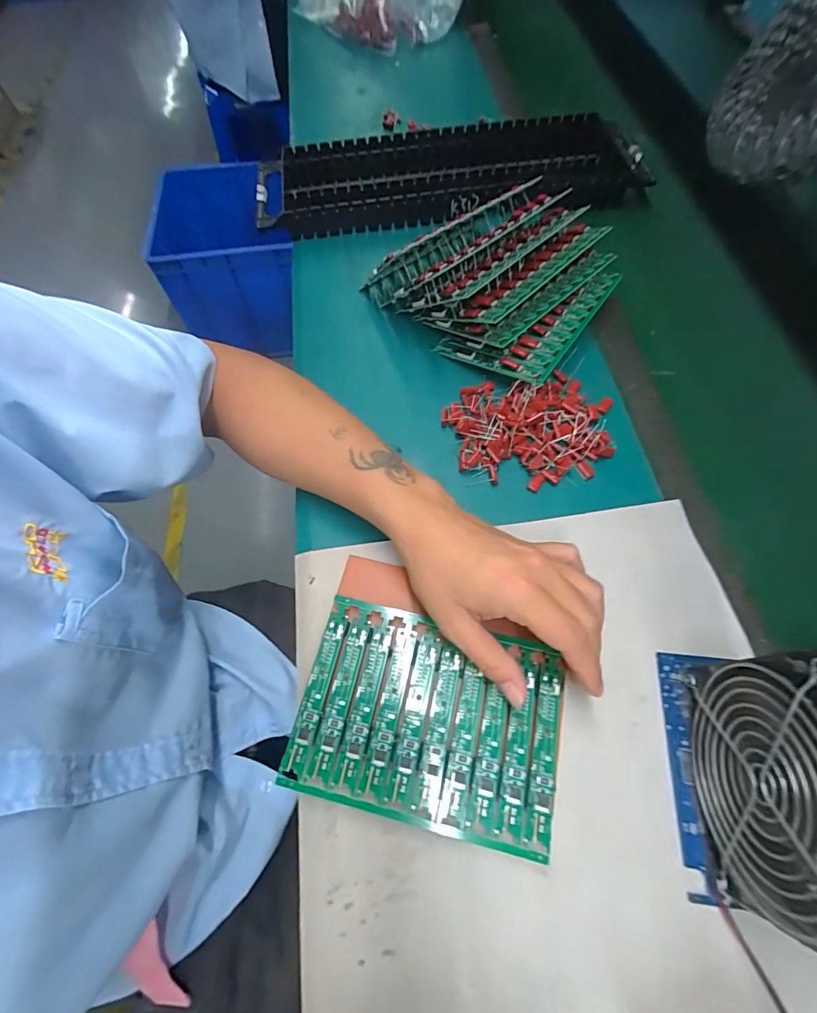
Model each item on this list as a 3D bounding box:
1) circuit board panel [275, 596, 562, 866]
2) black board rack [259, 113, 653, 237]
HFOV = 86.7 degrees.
[{"bbox_3d":[0.013,0.135,0.282,0.163,0.005,0.119,12,64,7],"label":"circuit board panel"},{"bbox_3d":[0.051,-0.398,0.530,0.462,0.049,0.160,-10,63,-4],"label":"black board rack"}]

